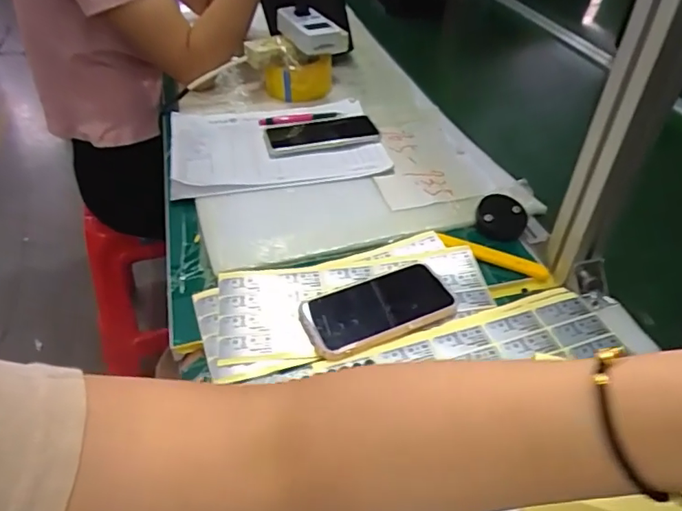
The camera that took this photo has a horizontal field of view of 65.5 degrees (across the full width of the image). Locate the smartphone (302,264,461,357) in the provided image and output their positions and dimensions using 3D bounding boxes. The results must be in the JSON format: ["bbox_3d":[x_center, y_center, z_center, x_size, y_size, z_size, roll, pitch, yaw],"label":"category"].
[{"bbox_3d":[0.038,0.053,0.531,0.148,0.013,0.073,-13,43,-17],"label":"smartphone"}]

